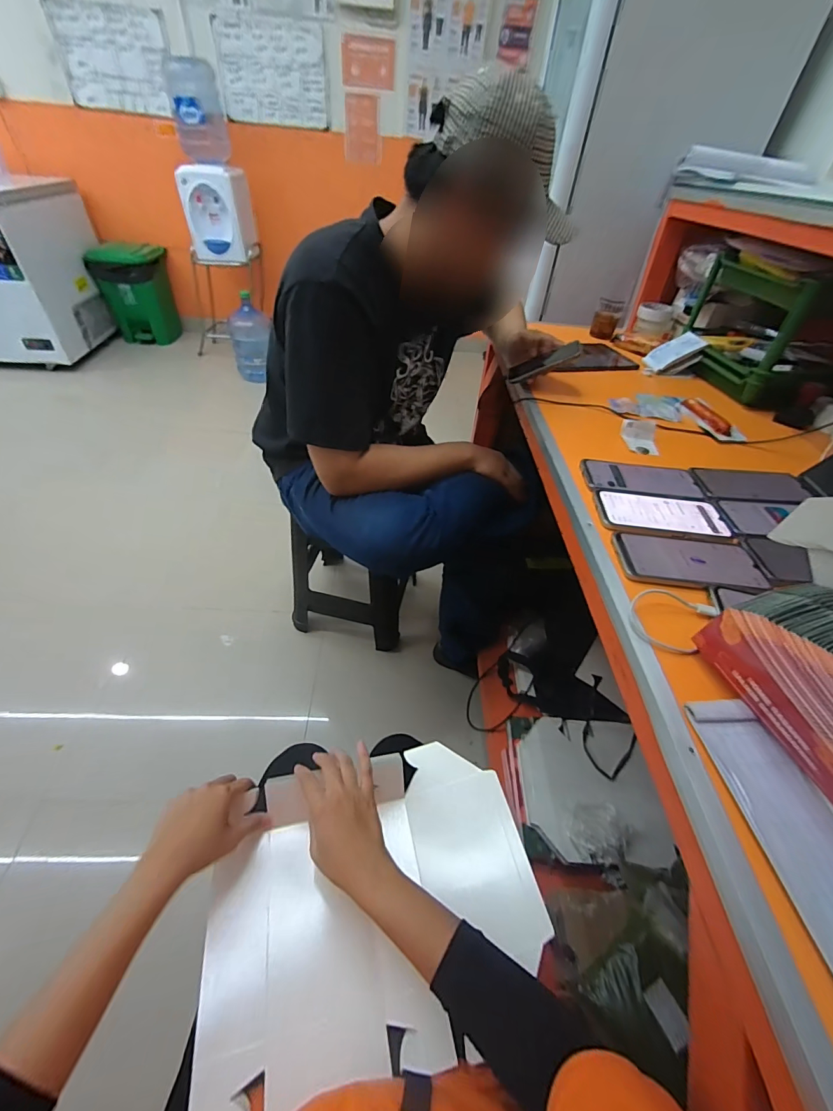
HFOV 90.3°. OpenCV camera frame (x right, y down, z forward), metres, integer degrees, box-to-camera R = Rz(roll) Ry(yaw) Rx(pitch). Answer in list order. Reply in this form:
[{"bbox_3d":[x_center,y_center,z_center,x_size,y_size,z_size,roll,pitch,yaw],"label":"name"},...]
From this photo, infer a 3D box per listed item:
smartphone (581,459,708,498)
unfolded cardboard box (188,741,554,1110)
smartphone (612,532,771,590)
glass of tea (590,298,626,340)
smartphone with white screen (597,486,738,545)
[{"bbox_3d":[0.350,-0.121,0.642,0.181,0.015,0.092,3,45,-2],"label":"smartphone"},{"bbox_3d":[-0.047,0.366,0.455,0.338,0.047,0.267,-7,46,-12],"label":"unfolded cardboard box"},{"bbox_3d":[0.334,0.008,0.511,0.171,0.009,0.084,7,45,2],"label":"smartphone"},{"bbox_3d":[0.531,-0.661,1.153,0.069,0.087,0.069,19,47,13],"label":"glass of tea"},{"bbox_3d":[0.340,-0.056,0.572,0.178,0.006,0.092,7,45,2],"label":"smartphone with white screen"}]

